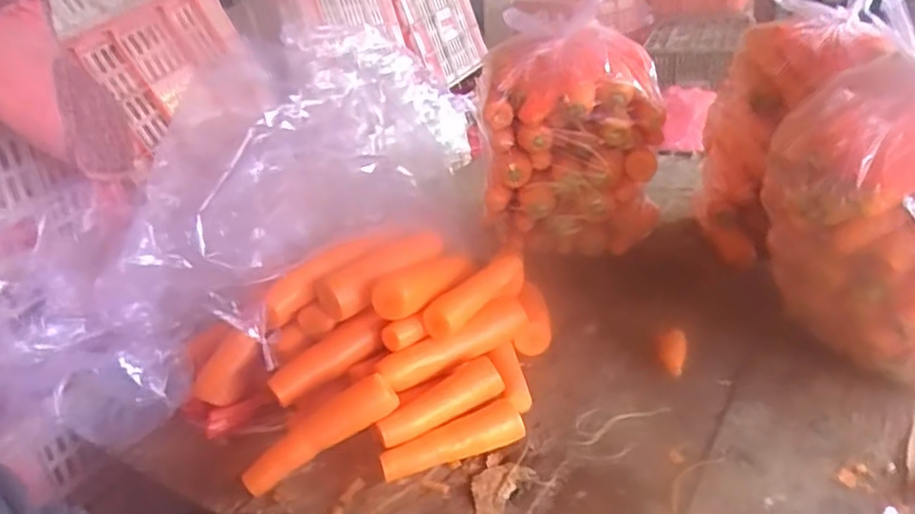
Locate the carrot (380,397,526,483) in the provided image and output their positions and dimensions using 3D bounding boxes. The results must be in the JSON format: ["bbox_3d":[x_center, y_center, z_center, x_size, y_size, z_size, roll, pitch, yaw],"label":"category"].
[{"bbox_3d":[-0.004,0.183,0.679,0.144,0.034,0.032,-16,29,-15],"label":"carrot"}]

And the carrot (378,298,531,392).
[{"bbox_3d":[0.001,0.090,0.744,0.182,0.037,0.043,-21,31,-24],"label":"carrot"}]

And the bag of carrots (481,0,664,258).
[{"bbox_3d":[0.163,-0.164,0.995,0.250,0.322,0.171,4,30,20],"label":"bag of carrots"}]

